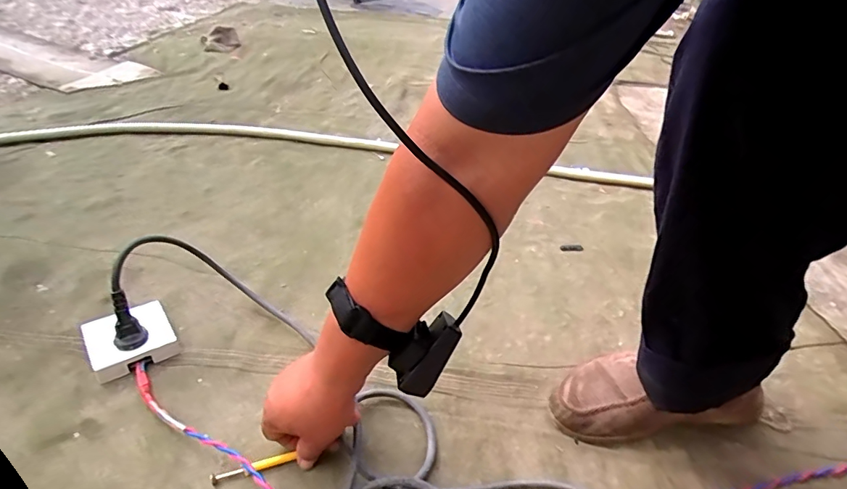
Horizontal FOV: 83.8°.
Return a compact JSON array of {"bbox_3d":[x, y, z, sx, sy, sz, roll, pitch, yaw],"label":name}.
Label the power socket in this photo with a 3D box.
[{"bbox_3d":[-0.350,0.111,0.563,0.088,0.024,0.094,-23,43,-34],"label":"power socket"}]

